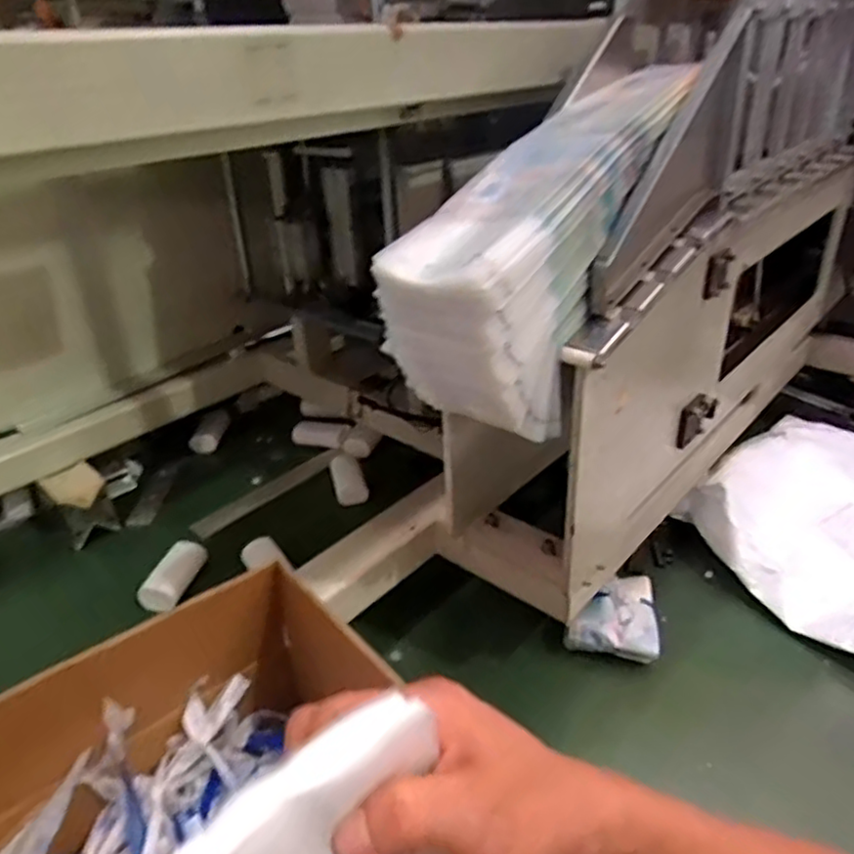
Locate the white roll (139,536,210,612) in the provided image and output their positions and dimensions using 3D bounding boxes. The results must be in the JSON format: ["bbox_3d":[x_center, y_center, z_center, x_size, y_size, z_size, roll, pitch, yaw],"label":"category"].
[{"bbox_3d":[-0.444,0.257,1.193,0.072,0.057,0.143,12,48,24],"label":"white roll"}]

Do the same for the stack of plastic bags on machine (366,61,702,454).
[{"bbox_3d":[0.158,-0.247,0.772,0.158,0.222,0.510,23,68,37],"label":"stack of plastic bags on machine"}]

